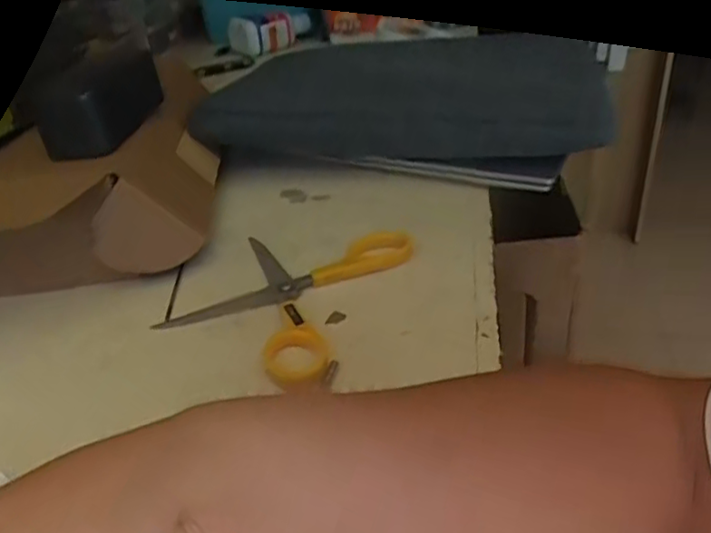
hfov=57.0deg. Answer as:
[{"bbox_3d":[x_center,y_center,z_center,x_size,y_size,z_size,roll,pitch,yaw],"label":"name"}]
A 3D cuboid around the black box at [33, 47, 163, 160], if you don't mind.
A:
[{"bbox_3d":[-0.199,-0.136,0.511,0.050,0.065,0.106,1,33,9],"label":"black box"}]

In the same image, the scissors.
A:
[{"bbox_3d":[-0.048,0.015,0.468,0.126,0.022,0.156,13,36,26],"label":"scissors"}]

